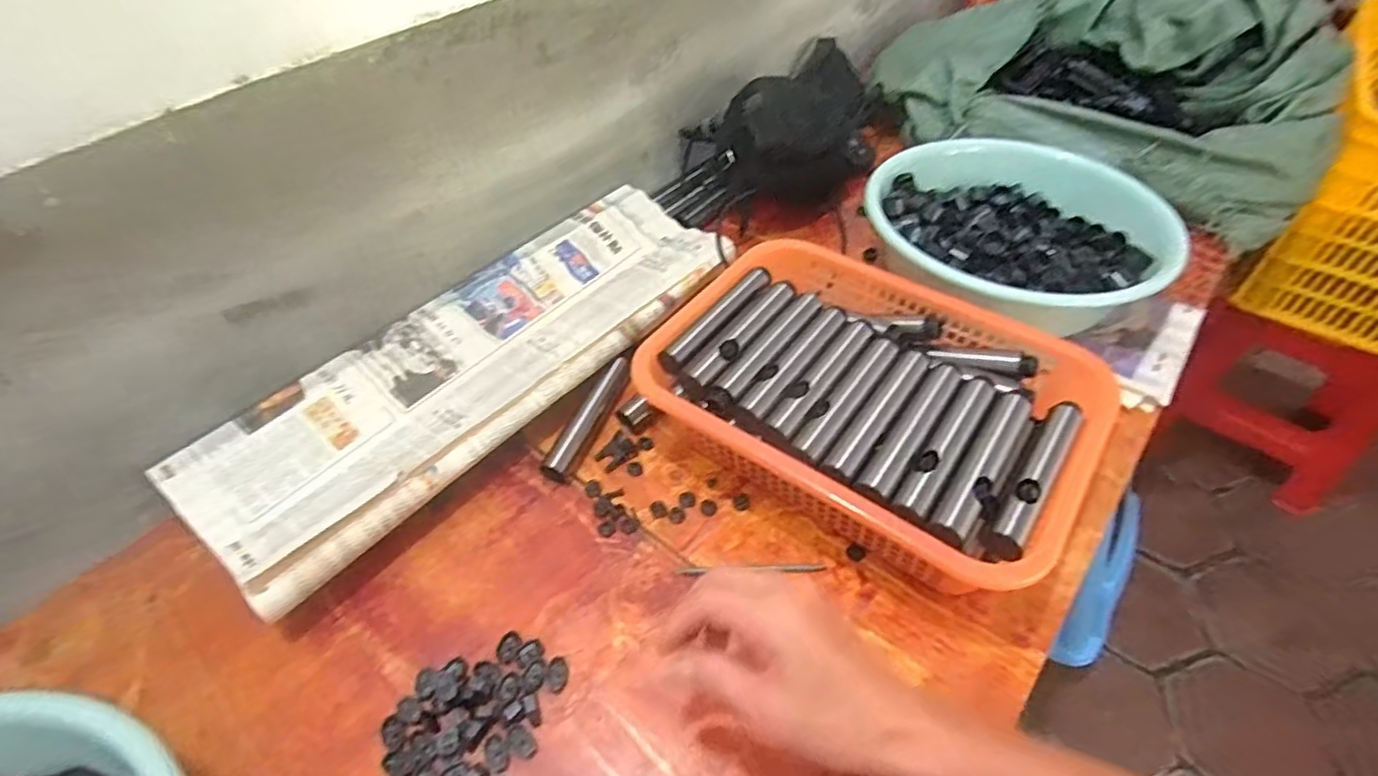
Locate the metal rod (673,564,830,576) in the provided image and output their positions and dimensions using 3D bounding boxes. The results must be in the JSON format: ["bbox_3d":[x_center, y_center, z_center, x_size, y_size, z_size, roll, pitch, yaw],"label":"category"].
[{"bbox_3d":[0.050,0.143,0.510,0.115,0.005,0.008,-2,48,-1],"label":"metal rod"}]

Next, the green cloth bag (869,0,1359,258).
[{"bbox_3d":[0.561,-0.429,0.886,0.572,0.199,0.311,30,55,25],"label":"green cloth bag"}]

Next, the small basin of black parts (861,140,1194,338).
[{"bbox_3d":[0.341,-0.162,0.689,0.289,0.085,0.268,0,48,0],"label":"small basin of black parts"}]

